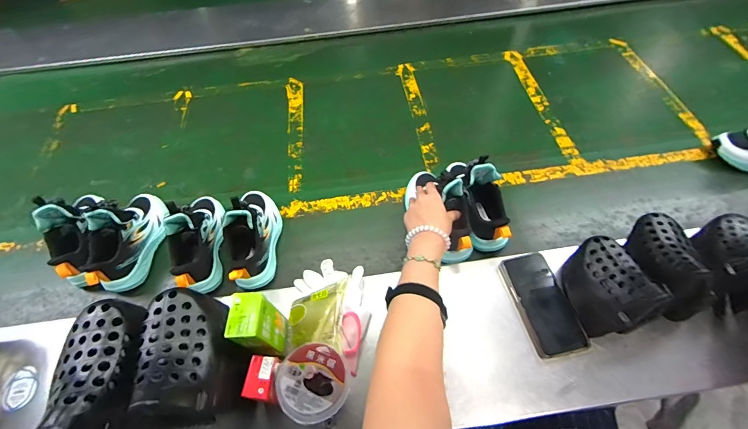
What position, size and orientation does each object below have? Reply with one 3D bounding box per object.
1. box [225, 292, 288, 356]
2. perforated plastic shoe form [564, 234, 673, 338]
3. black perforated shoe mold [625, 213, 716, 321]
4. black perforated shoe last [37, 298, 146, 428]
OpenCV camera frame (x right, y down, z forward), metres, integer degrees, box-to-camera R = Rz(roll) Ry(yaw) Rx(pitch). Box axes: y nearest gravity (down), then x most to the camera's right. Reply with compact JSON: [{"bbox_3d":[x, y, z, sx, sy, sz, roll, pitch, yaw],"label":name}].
[{"bbox_3d":[-0.156,0.155,0.468,0.042,0.109,0.061,-2,55,2],"label":"box"},{"bbox_3d":[0.341,0.100,0.500,0.068,0.100,0.128,-10,55,-4],"label":"perforated plastic shoe form"},{"bbox_3d":[0.411,0.072,0.495,0.063,0.114,0.136,-7,55,-2],"label":"black perforated shoe mold"},{"bbox_3d":[-0.317,0.172,0.387,0.075,0.073,0.154,-15,56,-7],"label":"black perforated shoe last"}]

